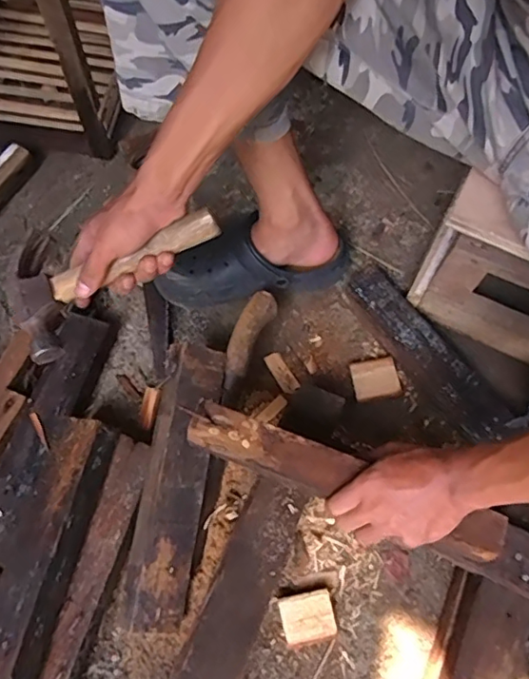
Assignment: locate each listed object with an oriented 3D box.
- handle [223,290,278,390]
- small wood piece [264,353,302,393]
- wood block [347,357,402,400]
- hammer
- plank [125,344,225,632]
[{"bbox_3d":[-0.023,-0.003,0.699,0.034,0.025,0.133,24,68,8],"label":"handle"},{"bbox_3d":[0.024,0.045,0.755,0.024,0.005,0.062,-29,70,-13],"label":"small wood piece"},{"bbox_3d":[0.150,0.052,0.748,0.062,0.022,0.059,-5,67,-4],"label":"wood block"},{"bbox_3d":[-0.151,-0.082,0.532,0.212,0.034,0.128,-26,69,8],"label":"hammer"},{"bbox_3d":[-0.100,0.165,0.642,0.066,0.023,0.314,16,76,-29],"label":"plank"}]

